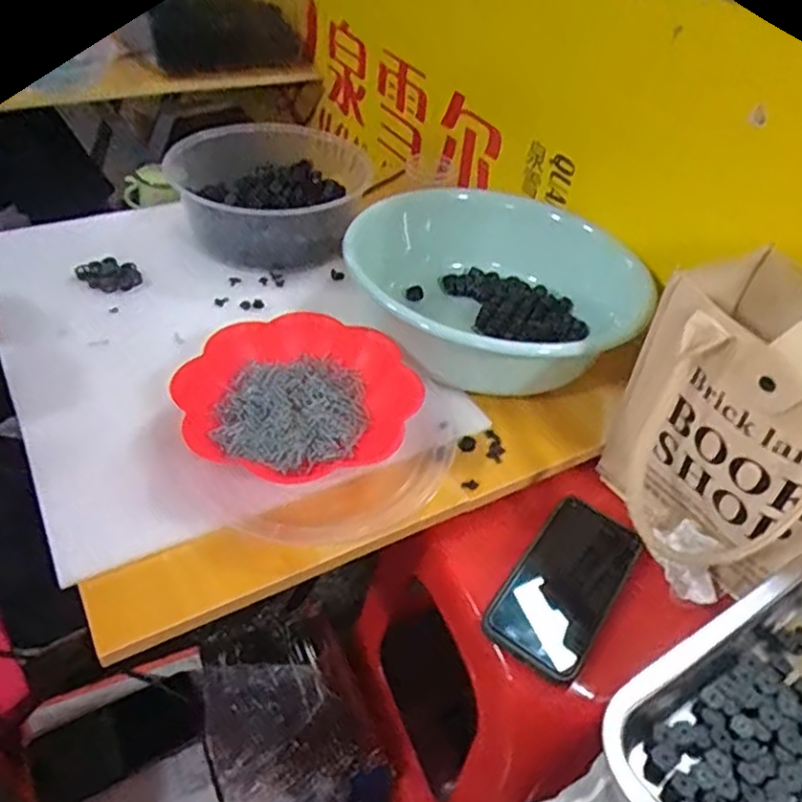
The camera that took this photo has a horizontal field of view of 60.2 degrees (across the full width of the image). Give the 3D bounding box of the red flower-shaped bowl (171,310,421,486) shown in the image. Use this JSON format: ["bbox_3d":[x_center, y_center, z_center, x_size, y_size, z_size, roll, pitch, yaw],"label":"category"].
[{"bbox_3d":[-0.084,-0.011,0.599,0.191,0.041,0.179,3,43,-3],"label":"red flower-shaped bowl"}]

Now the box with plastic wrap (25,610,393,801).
[{"bbox_3d":[-0.205,0.396,0.745,0.320,0.207,0.220,-20,48,-24],"label":"box with plastic wrap"}]

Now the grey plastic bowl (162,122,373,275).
[{"bbox_3d":[-0.172,-0.264,0.858,0.199,0.087,0.267,-14,46,-19],"label":"grey plastic bowl"}]

